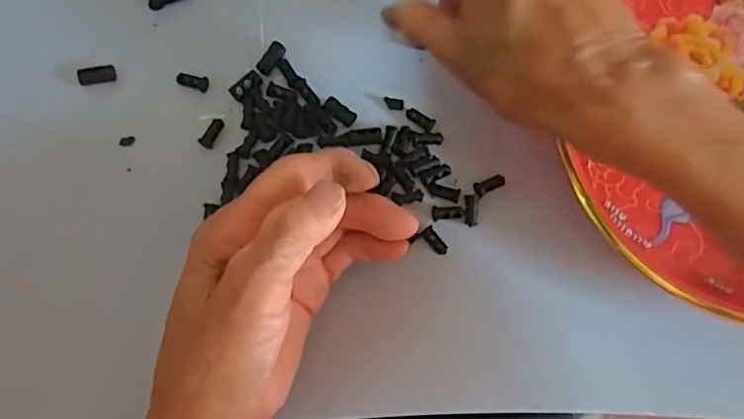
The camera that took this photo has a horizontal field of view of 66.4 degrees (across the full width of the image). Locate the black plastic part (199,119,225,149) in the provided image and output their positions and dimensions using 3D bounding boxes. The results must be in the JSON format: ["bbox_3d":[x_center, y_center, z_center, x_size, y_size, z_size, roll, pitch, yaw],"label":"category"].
[{"bbox_3d":[-0.085,-0.041,0.304,0.007,0.005,0.018,25,78,4],"label":"black plastic part"}]

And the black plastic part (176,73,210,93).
[{"bbox_3d":[-0.097,-0.070,0.310,0.017,0.005,0.007,16,77,2],"label":"black plastic part"}]

